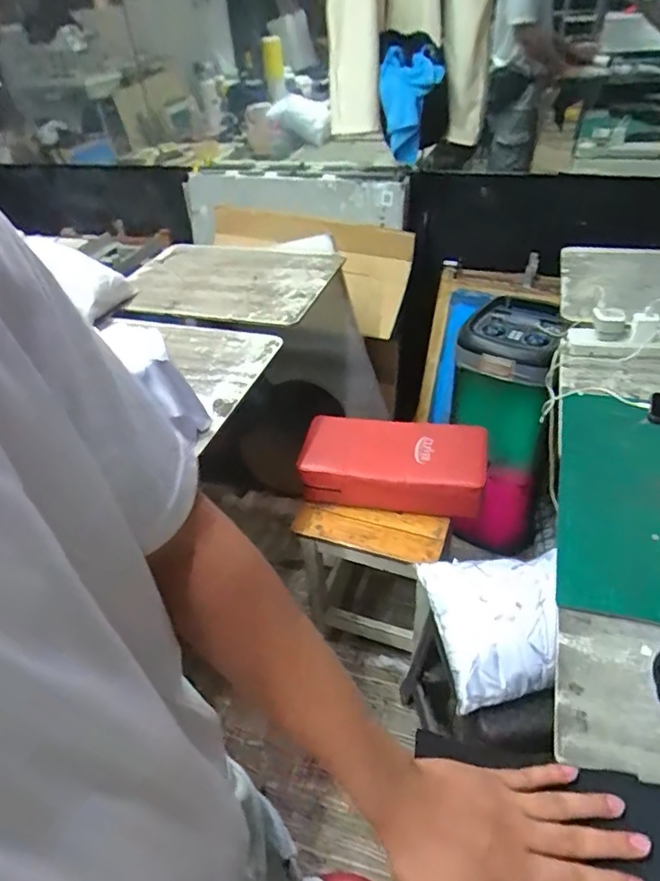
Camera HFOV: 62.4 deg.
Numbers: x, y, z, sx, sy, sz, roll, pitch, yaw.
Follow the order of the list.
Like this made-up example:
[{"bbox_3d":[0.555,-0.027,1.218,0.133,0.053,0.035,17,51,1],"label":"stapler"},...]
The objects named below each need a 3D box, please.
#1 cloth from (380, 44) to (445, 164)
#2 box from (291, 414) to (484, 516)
[{"bbox_3d":[0.202,-0.878,1.392,0.151,0.120,0.337,2,76,9],"label":"cloth"},{"bbox_3d":[0.143,0.061,1.244,0.390,0.130,0.191,5,41,12],"label":"box"}]

